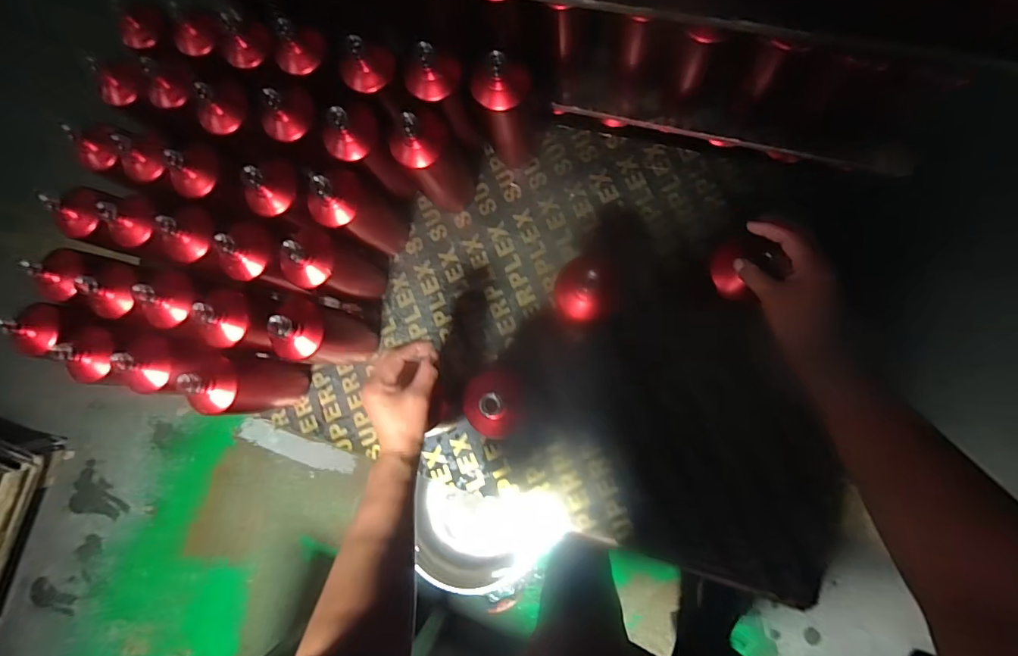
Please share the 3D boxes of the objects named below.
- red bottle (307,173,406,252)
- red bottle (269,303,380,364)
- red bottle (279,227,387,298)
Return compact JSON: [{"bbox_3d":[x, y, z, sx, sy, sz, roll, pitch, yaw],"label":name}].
[{"bbox_3d":[-0.223,-0.166,0.673,0.071,0.206,0.075,35,89,10],"label":"red bottle"},{"bbox_3d":[-0.274,0.012,0.659,0.081,0.207,0.086,9,85,8],"label":"red bottle"},{"bbox_3d":[-0.261,-0.092,0.672,0.075,0.202,0.086,25,88,9],"label":"red bottle"}]

